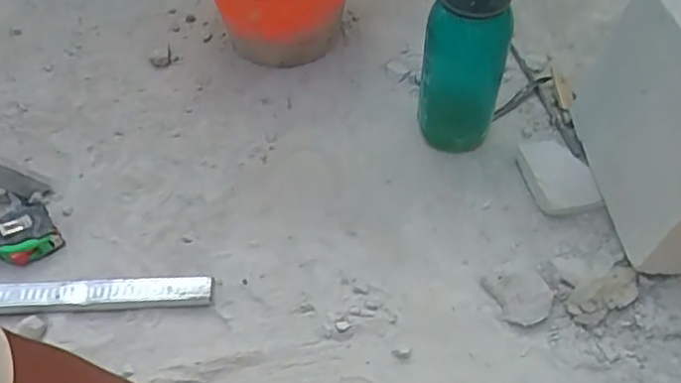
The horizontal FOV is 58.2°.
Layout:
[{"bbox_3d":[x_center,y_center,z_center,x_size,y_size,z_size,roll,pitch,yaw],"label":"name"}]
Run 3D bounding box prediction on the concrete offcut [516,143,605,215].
[{"bbox_3d":[0.262,-0.021,0.746,0.076,0.017,0.117,-6,52,-3],"label":"concrete offcut"}]

